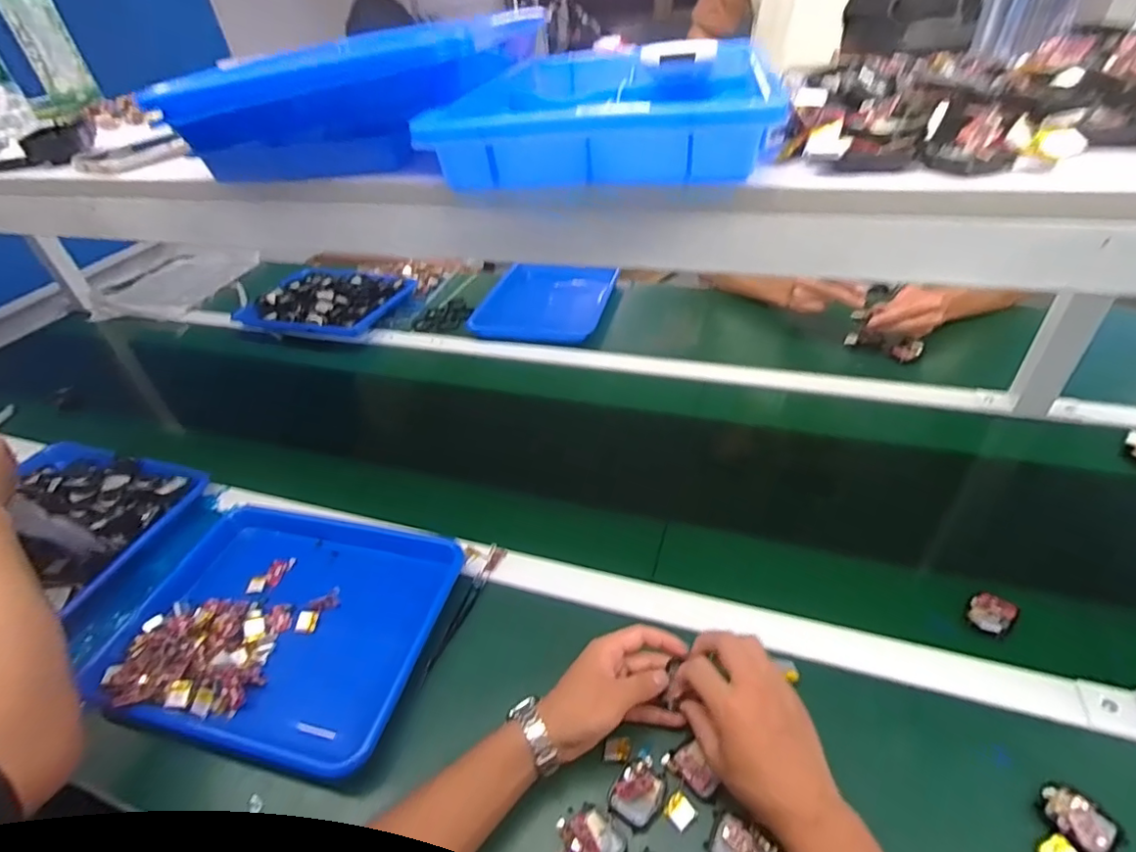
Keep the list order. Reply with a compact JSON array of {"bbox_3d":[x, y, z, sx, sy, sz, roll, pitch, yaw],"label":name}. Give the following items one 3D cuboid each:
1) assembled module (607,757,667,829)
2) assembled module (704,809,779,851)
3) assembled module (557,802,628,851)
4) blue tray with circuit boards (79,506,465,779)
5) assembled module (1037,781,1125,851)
[{"bbox_3d":[0.058,0.299,0.453,0.036,0.007,0.044,27,50,34],"label":"assembled module"},{"bbox_3d":[0.130,0.317,0.419,0.046,0.009,0.035,16,45,26],"label":"assembled module"},{"bbox_3d":[0.019,0.320,0.430,0.037,0.011,0.046,-32,46,-27],"label":"assembled module"},{"bbox_3d":[-0.301,0.206,0.600,0.333,0.041,0.262,5,41,15],"label":"blue tray with circuit boards"},{"bbox_3d":[0.370,0.299,0.408,0.065,0.013,0.045,-31,45,-26],"label":"assembled module"}]

